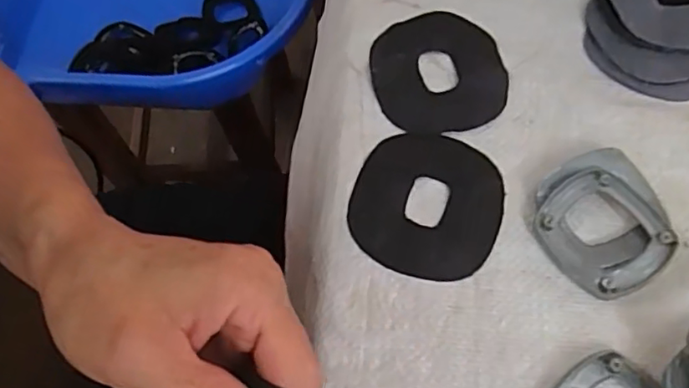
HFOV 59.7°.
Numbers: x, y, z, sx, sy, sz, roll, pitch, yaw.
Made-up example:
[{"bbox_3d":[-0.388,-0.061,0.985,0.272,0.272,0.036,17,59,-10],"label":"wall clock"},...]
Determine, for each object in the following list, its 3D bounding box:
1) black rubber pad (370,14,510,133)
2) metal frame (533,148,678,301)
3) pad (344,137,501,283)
[{"bbox_3d":[0.055,-0.072,0.352,0.076,0.007,0.080,-9,64,-3],"label":"black rubber pad"},{"bbox_3d":[0.133,0.015,0.308,0.065,0.012,0.069,-27,67,-12],"label":"metal frame"},{"bbox_3d":[0.044,0.005,0.318,0.075,0.004,0.079,17,65,9],"label":"pad"}]

